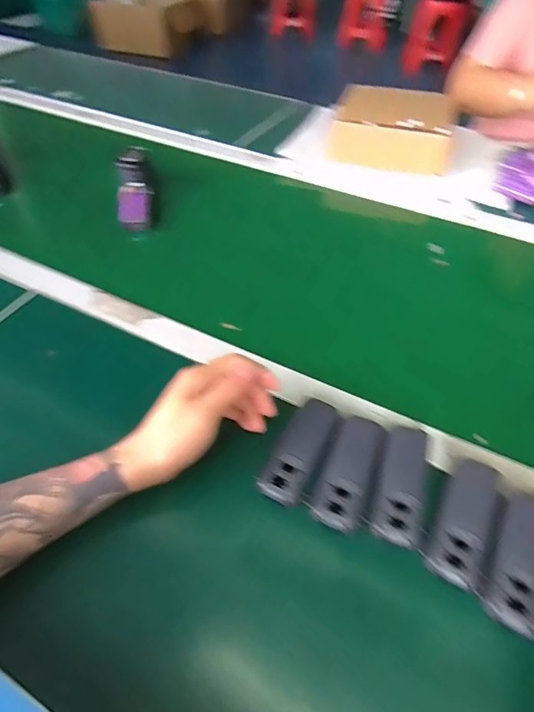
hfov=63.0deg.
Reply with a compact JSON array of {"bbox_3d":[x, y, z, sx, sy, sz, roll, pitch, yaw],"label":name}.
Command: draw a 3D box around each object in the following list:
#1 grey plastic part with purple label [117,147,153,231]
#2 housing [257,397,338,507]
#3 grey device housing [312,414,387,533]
[{"bbox_3d":[-0.211,-0.264,0.698,0.045,0.040,0.143,-5,75,-3],"label":"grey plastic part with purple label"},{"bbox_3d":[0.030,0.086,0.404,0.040,0.014,0.107,23,53,16],"label":"housing"},{"bbox_3d":[0.076,0.102,0.391,0.036,0.014,0.105,22,53,15],"label":"grey device housing"}]

